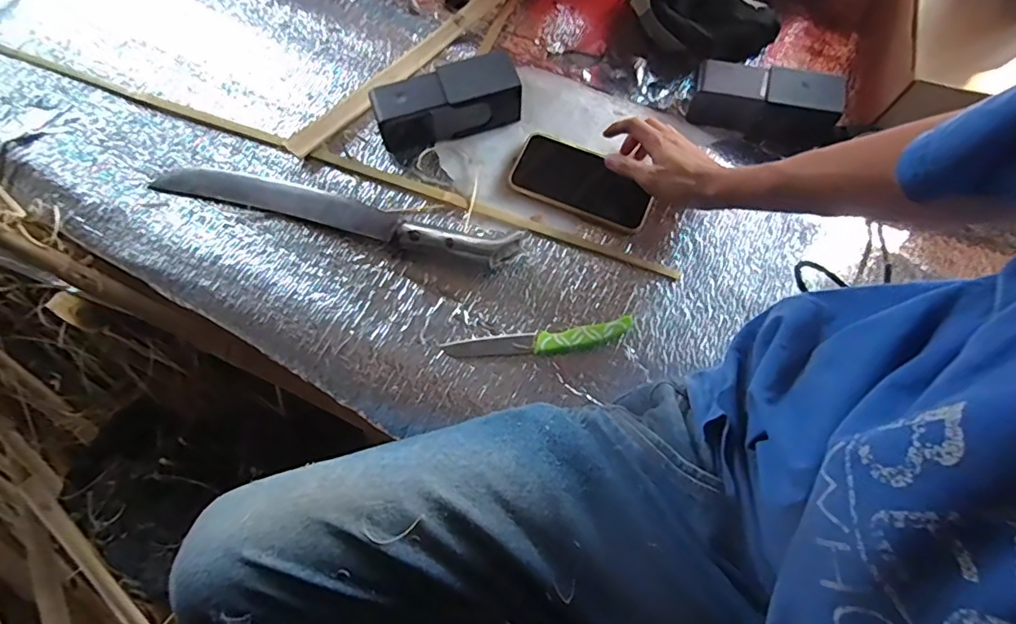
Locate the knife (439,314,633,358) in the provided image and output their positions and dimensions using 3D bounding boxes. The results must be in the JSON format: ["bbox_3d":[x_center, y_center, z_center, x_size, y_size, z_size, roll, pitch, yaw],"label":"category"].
[{"bbox_3d":[0.031,0.029,0.519,0.182,0.011,0.025,-8,71,-3],"label":"knife"}]

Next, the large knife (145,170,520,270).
[{"bbox_3d":[-0.183,-0.109,0.555,0.393,0.030,0.049,15,72,5],"label":"large knife"}]

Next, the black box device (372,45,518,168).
[{"bbox_3d":[-0.067,-0.225,0.579,0.152,0.069,0.061,-22,71,-10],"label":"black box device"}]

